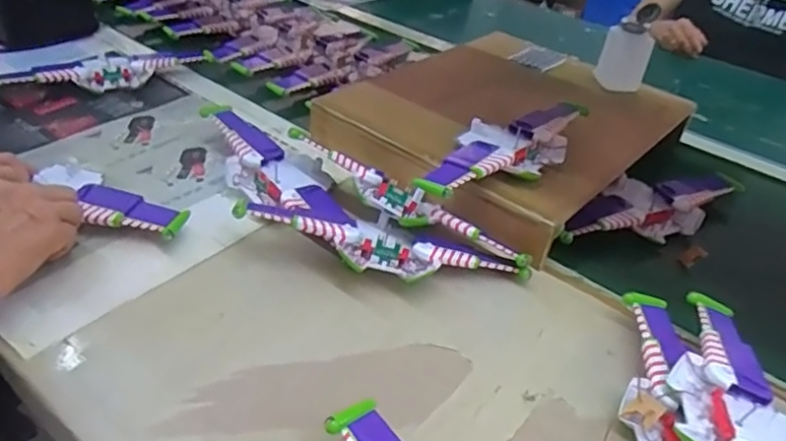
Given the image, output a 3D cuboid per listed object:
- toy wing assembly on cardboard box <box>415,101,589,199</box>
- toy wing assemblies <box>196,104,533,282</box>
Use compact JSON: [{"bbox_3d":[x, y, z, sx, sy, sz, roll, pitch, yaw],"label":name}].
[{"bbox_3d":[0.129,-0.077,0.680,0.103,0.043,0.292,34,46,31],"label":"toy wing assembly on cardboard box"},{"bbox_3d":[-0.077,-0.015,0.636,0.429,0.050,0.130,27,43,24],"label":"toy wing assemblies"}]

